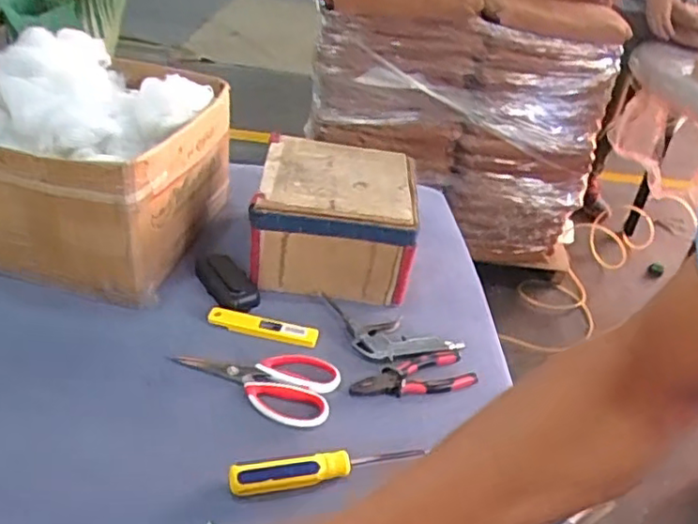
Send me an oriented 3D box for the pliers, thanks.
[{"bbox_3d":[0.072,0.131,0.738,0.149,0.013,0.059,-3,35,-17],"label":"pliers"}]

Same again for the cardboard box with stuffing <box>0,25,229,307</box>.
[{"bbox_3d":[-0.316,-0.134,0.838,0.251,0.256,0.295,16,34,11],"label":"cardboard box with stuffing"}]

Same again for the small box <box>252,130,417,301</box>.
[{"bbox_3d":[-0.021,-0.061,0.890,0.204,0.142,0.201,6,33,-3],"label":"small box"}]

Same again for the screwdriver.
[{"bbox_3d":[-0.022,0.195,0.607,0.182,0.028,0.025,-4,35,-18],"label":"screwdriver"}]

